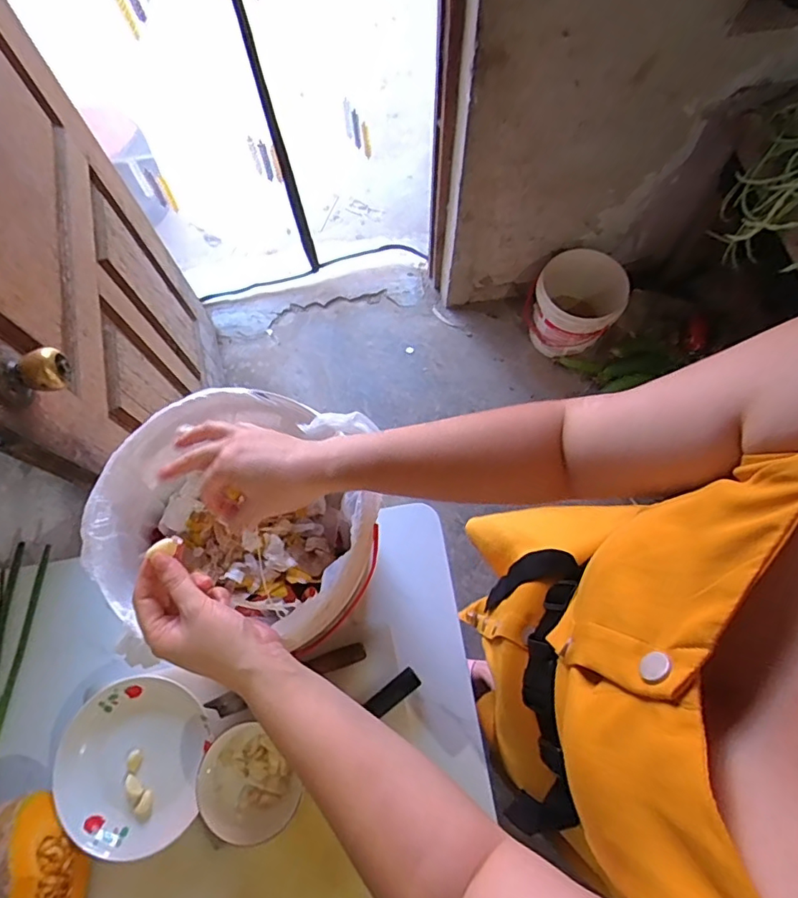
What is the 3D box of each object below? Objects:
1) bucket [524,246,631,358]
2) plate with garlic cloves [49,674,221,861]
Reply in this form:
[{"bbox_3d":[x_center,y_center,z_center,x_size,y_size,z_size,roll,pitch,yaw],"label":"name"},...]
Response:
[{"bbox_3d":[0.512,-0.415,1.558,0.243,0.288,0.251,0,71,1],"label":"bucket"},{"bbox_3d":[-0.322,0.383,0.647,0.173,0.044,0.179,0,71,1],"label":"plate with garlic cloves"}]

